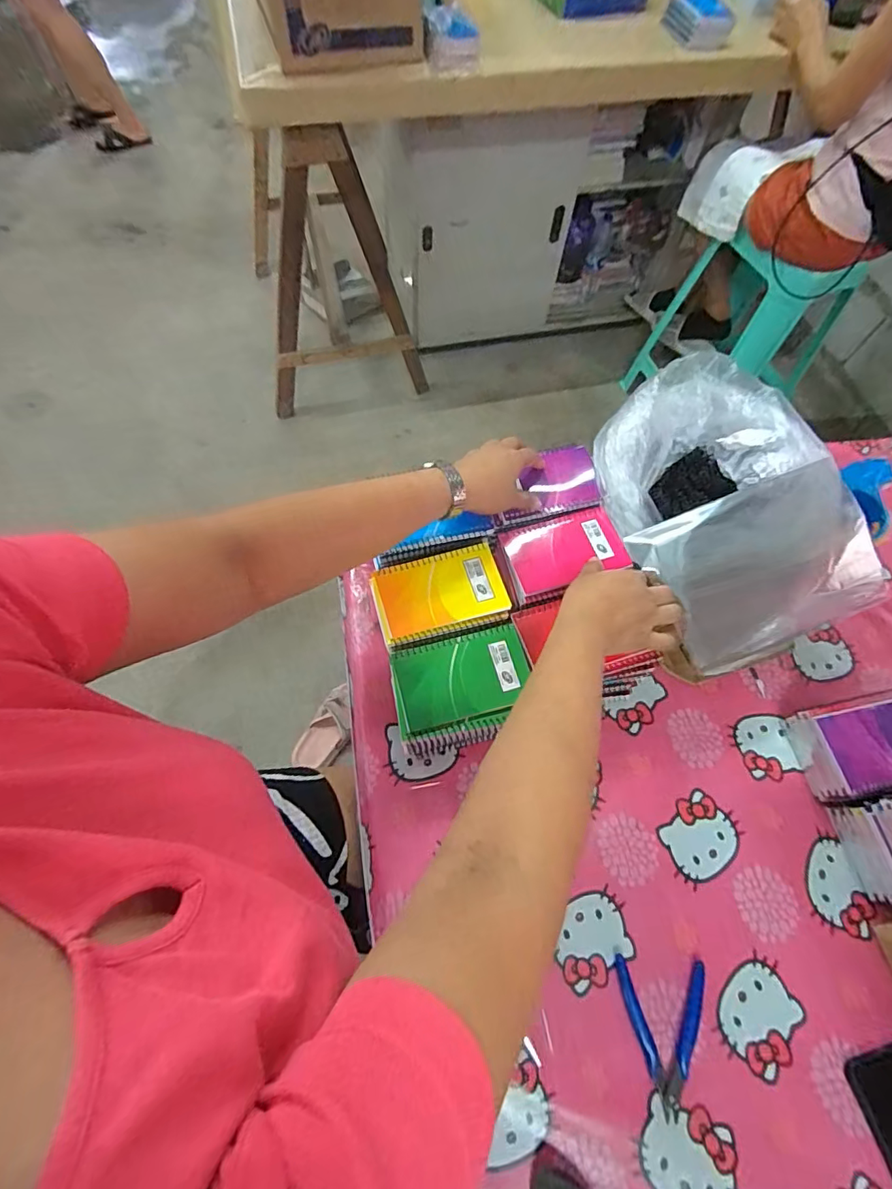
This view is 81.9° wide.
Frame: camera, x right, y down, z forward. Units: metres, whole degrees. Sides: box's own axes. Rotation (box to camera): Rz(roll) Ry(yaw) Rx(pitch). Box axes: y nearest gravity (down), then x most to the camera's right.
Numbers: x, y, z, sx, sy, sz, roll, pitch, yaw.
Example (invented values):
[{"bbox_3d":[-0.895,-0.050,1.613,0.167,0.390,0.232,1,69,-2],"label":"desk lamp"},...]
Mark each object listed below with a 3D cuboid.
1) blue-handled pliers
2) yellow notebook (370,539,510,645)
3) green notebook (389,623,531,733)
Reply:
[{"bbox_3d":[0.204,0.413,0.483,0.085,0.006,0.114,7,66,1],"label":"blue-handled pliers"},{"bbox_3d":[-0.006,-0.001,0.553,0.136,0.010,0.089,-14,67,-8],"label":"yellow notebook"},{"bbox_3d":[0.017,0.082,0.518,0.133,0.010,0.082,-12,67,-7],"label":"green notebook"}]

